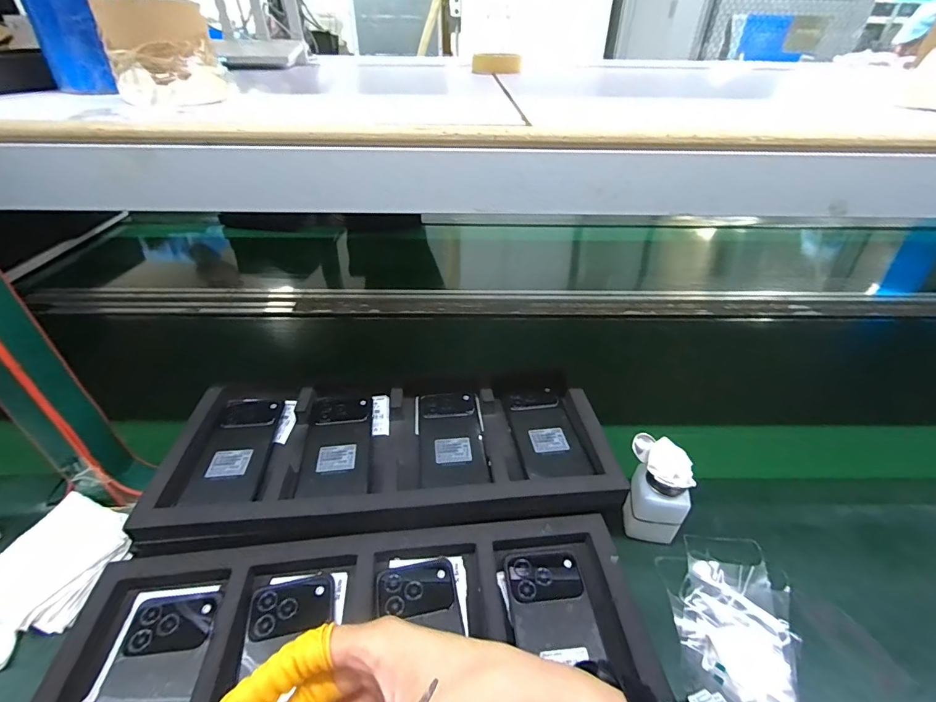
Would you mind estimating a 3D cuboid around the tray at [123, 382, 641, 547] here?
[{"bbox_3d":[-0.082,0.113,0.504,0.476,0.054,0.224,-1,37,-3],"label":"tray"}]

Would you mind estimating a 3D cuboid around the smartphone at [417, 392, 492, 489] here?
[{"bbox_3d":[-0.020,0.098,0.510,0.076,0.013,0.152,-2,37,-6],"label":"smartphone"}]

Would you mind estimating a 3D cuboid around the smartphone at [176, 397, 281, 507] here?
[{"bbox_3d":[-0.263,0.103,0.500,0.071,0.014,0.175,-3,33,-9],"label":"smartphone"}]

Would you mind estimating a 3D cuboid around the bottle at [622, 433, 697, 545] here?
[{"bbox_3d":[0.204,0.153,0.476,0.054,0.111,0.062,2,37,0],"label":"bottle"}]

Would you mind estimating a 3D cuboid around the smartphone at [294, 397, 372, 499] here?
[{"bbox_3d":[-0.149,0.104,0.502,0.072,0.010,0.150,-4,37,-7],"label":"smartphone"}]

